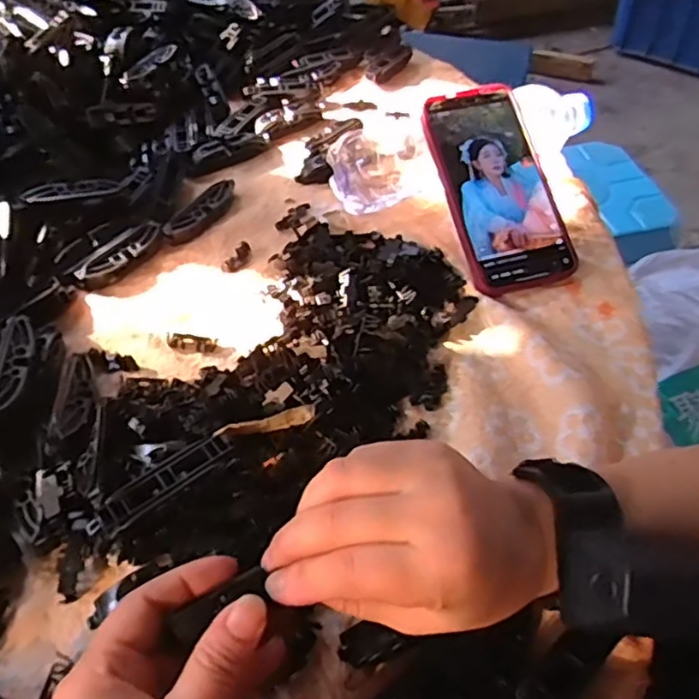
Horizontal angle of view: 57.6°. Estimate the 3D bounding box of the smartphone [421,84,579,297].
[{"bbox_3d":[0.109,-0.122,0.470,0.078,0.013,0.160,-14,78,-8],"label":"smartphone"}]

